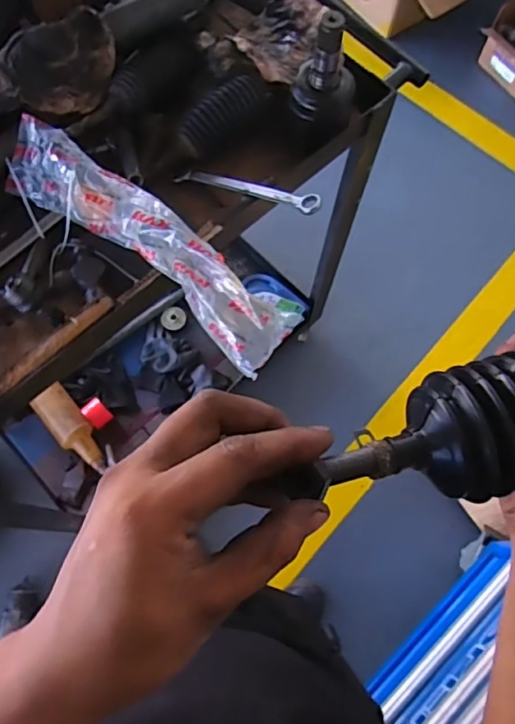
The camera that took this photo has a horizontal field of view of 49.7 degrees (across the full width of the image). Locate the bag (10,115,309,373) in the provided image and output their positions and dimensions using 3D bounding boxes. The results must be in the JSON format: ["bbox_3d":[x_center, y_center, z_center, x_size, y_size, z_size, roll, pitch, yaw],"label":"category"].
[{"bbox_3d":[-0.137,-0.145,0.644,0.411,0.054,0.091,37,74,11],"label":"bag"}]

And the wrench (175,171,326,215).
[{"bbox_3d":[-0.014,-0.218,0.700,0.206,0.016,0.024,21,71,25],"label":"wrench"}]

